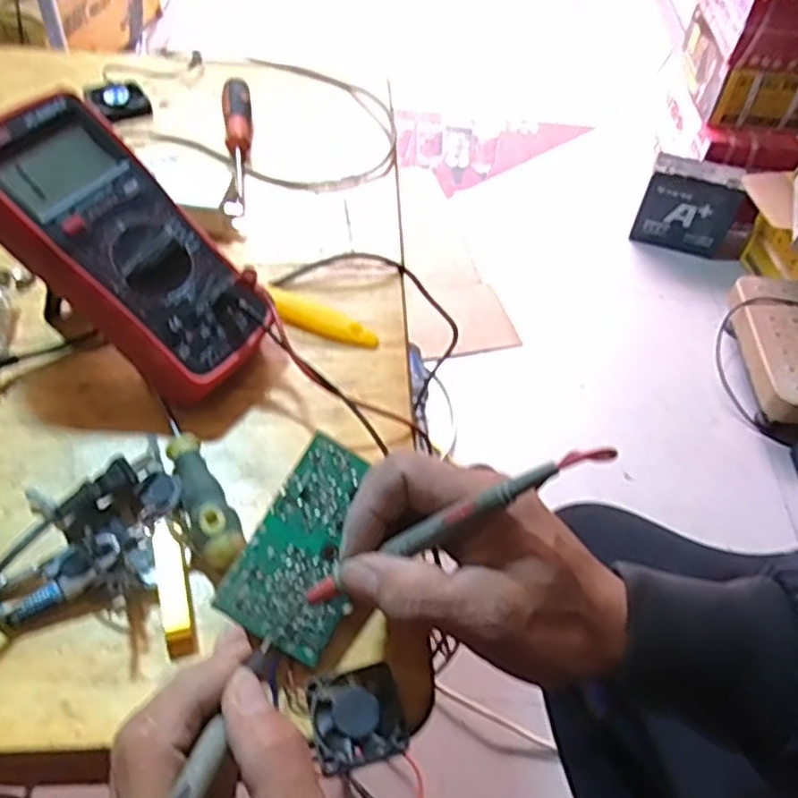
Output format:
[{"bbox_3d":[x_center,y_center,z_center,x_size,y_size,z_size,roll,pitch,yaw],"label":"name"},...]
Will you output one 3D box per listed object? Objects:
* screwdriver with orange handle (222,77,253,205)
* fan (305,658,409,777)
[{"bbox_3d":[-0.137,-0.229,0.612,0.024,0.030,0.151,-7,51,-11],"label":"screwdriver with orange handle"},{"bbox_3d":[-0.018,0.140,0.311,0.040,0.005,0.040,-11,52,-14],"label":"fan"}]

